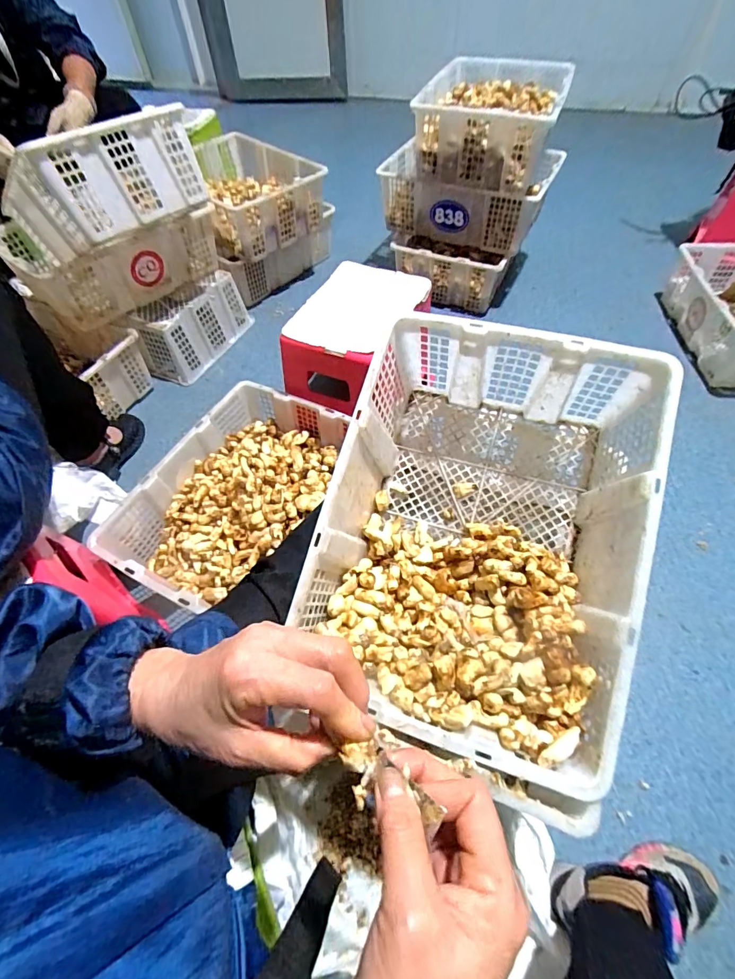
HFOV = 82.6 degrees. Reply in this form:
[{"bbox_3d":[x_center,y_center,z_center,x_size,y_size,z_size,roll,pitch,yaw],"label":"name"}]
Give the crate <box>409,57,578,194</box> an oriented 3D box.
[{"bbox_3d":[0.330,-1.009,1.145,0.343,0.157,0.503,15,60,12],"label":"crate"}]

